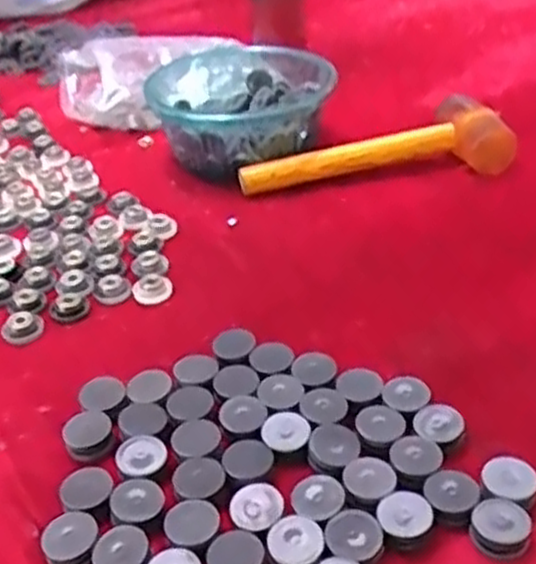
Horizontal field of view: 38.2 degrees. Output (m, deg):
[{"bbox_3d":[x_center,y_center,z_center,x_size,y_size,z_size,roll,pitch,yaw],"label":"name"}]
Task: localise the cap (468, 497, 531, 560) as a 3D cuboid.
[{"bbox_3d":[0.139,0.147,0.462,0.034,0.013,0.033,-4,36,3],"label":"cap"}]

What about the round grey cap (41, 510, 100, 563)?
[{"bbox_3d":[-0.120,0.159,0.472,0.033,0.013,0.037,-17,38,-14],"label":"round grey cap"}]

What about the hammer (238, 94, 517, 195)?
[{"bbox_3d":[0.111,-0.155,0.843,0.295,0.052,0.123,-11,37,-6],"label":"hammer"}]

